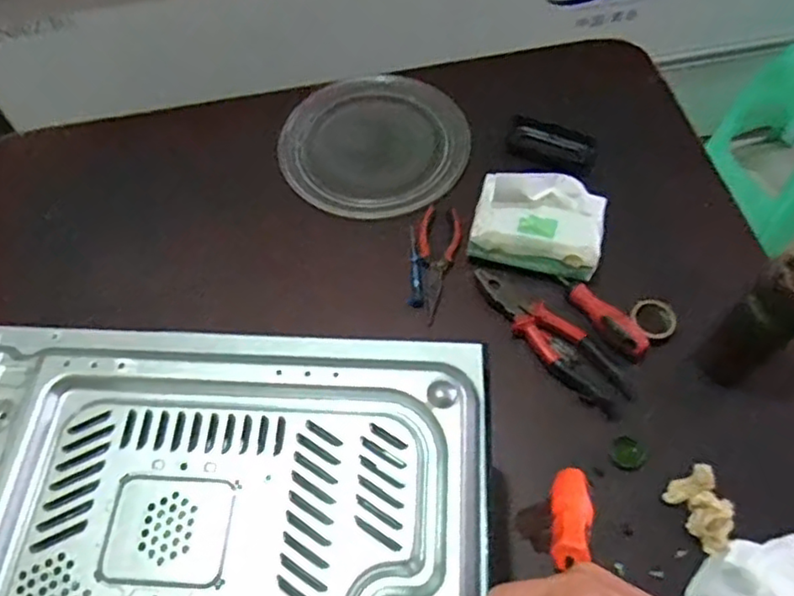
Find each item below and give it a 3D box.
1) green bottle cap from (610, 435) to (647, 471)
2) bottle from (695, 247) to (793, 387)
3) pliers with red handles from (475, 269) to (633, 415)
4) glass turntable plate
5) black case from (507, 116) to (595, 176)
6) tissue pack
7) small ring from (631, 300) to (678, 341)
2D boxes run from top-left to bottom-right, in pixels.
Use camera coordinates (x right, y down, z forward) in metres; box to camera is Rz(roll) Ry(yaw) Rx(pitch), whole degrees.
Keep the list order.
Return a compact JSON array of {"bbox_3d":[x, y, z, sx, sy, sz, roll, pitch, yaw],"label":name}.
[{"bbox_3d":[0.225,0.152,0.632,0.033,0.012,0.035,-1,60,1],"label":"green bottle cap"},{"bbox_3d":[0.346,0.014,0.595,0.065,0.212,0.059,-37,65,-18],"label":"bottle"},{"bbox_3d":[0.160,0.037,0.683,0.052,0.015,0.194,-40,66,-19],"label":"pliers with red handles"},{"bbox_3d":[-0.025,-0.206,0.842,0.229,0.019,0.221,16,61,11],"label":"glass turntable plate"},{"bbox_3d":[0.194,-0.193,0.821,0.110,0.024,0.055,25,63,16],"label":"black case"},{"bbox_3d":[0.156,-0.084,0.719,0.142,0.078,0.090,13,61,9],"label":"tissue pack"},{"bbox_3d":[0.275,0.025,0.693,0.045,0.015,0.044,-1,60,1],"label":"small ring"}]

